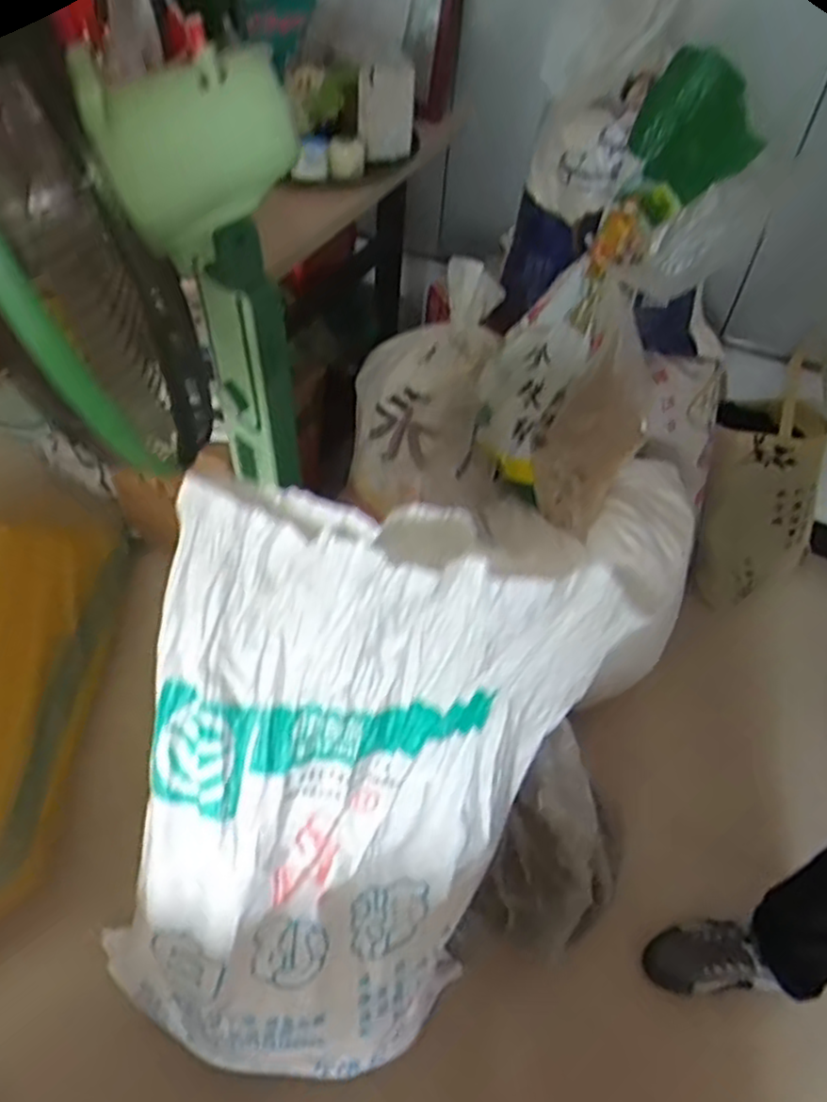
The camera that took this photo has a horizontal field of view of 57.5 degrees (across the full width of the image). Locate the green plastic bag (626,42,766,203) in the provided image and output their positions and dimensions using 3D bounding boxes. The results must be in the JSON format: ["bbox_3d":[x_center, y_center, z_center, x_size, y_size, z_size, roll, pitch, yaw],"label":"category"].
[{"bbox_3d":[0.349,-0.527,0.937,0.044,0.146,0.243,-6,49,-10],"label":"green plastic bag"}]

